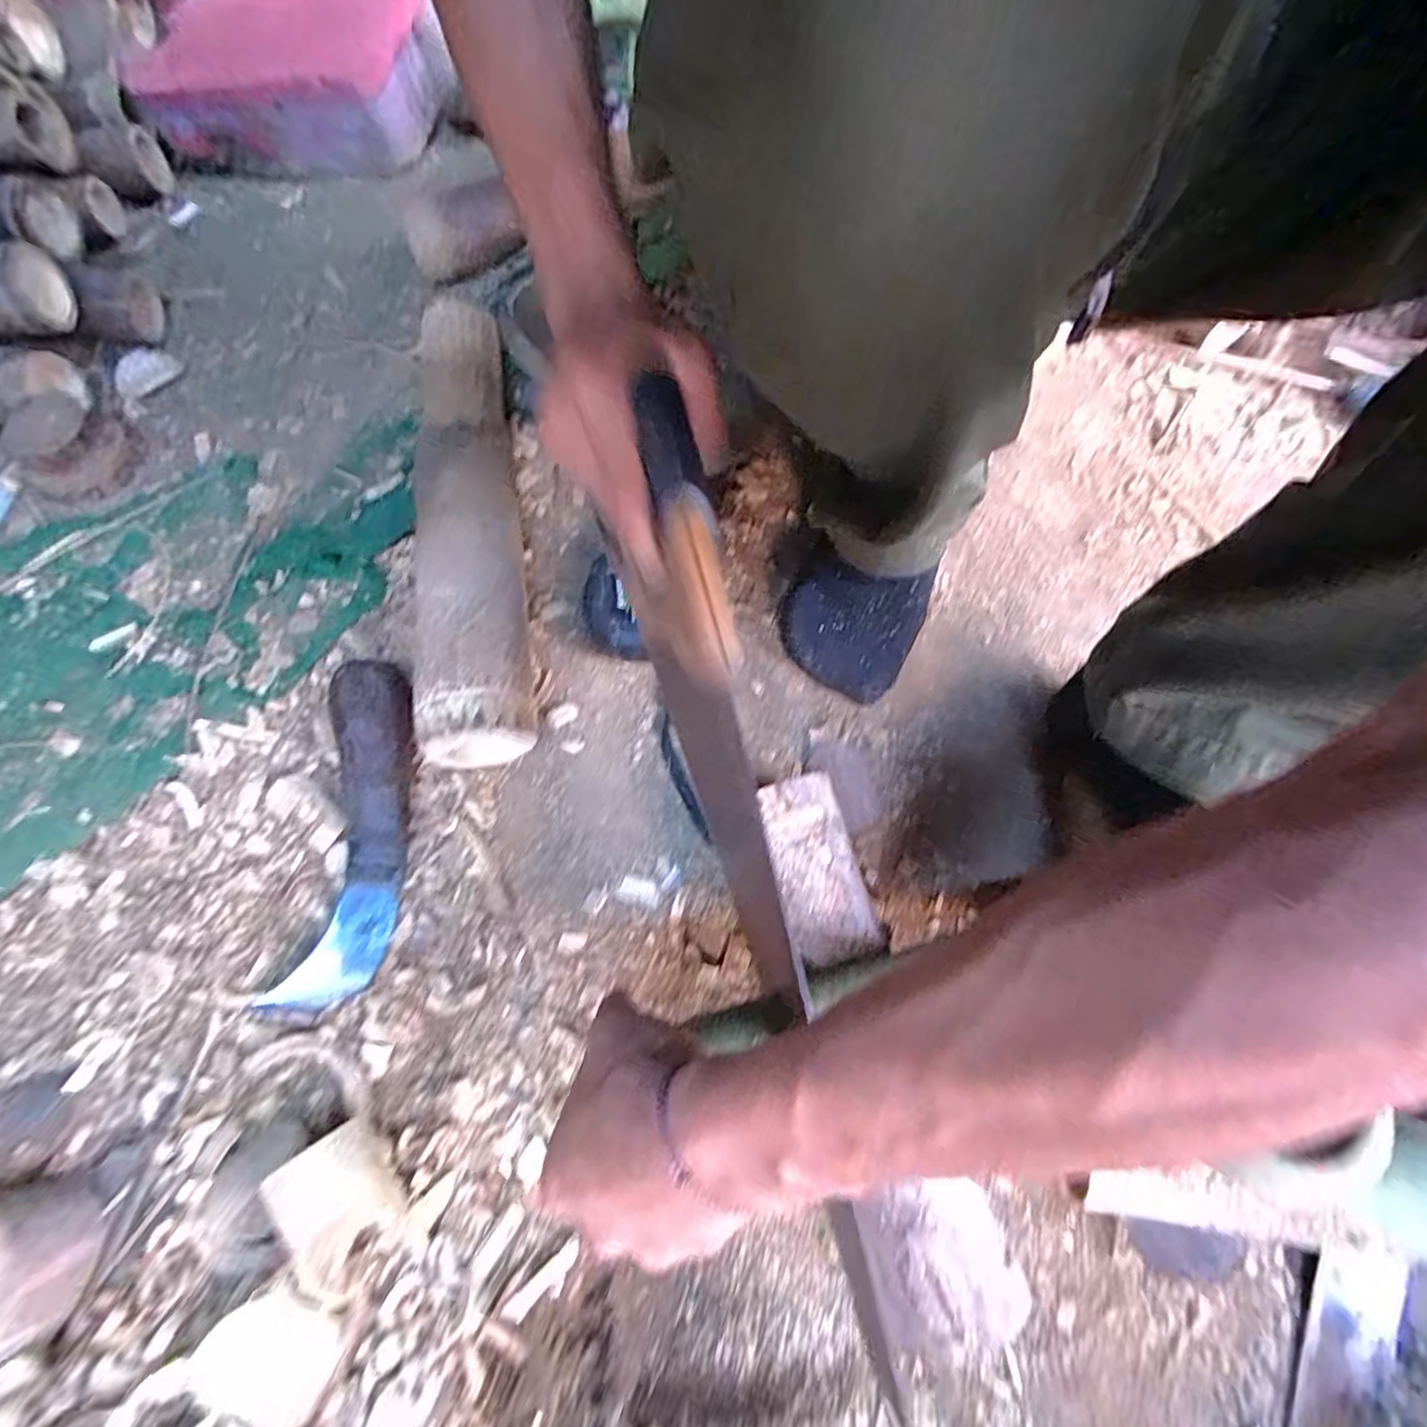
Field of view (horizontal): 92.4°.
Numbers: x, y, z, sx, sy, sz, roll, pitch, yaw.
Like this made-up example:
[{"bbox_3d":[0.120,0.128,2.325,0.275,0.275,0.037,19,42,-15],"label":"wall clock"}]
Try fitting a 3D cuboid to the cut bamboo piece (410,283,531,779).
[{"bbox_3d":[-0.175,-0.137,0.501,0.067,0.076,0.355,-10,68,-1],"label":"cut bamboo piece"}]

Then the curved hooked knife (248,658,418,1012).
[{"bbox_3d":[-0.234,0.075,0.448,0.066,0.037,0.223,3,81,4],"label":"curved hooked knife"}]

